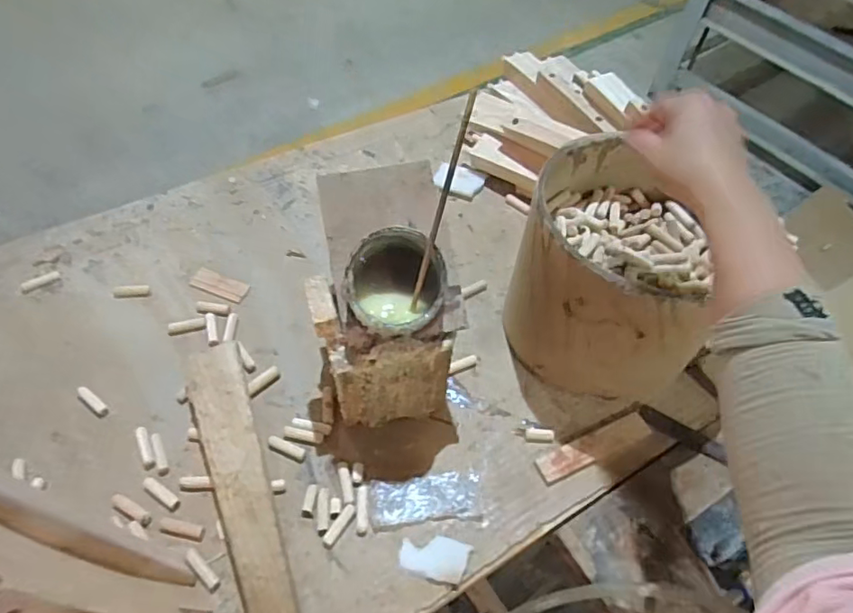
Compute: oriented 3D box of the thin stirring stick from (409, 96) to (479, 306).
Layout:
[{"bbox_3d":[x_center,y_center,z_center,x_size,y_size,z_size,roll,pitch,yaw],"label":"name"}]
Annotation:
[{"bbox_3d":[0.011,-0.075,0.436,0.007,0.178,0.008,22,28,10],"label":"thin stirring stick"}]

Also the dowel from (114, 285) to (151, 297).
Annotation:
[{"bbox_3d":[-0.342,-0.018,0.647,0.042,0.011,0.012,-4,55,-8],"label":"dowel"}]

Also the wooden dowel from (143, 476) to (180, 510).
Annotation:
[{"bbox_3d":[-0.248,0.176,0.522,0.044,0.009,0.012,31,58,16],"label":"wooden dowel"}]

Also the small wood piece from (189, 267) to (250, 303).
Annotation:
[{"bbox_3d":[-0.246,-0.026,0.664,0.068,0.004,0.030,19,55,9],"label":"small wood piece"}]

